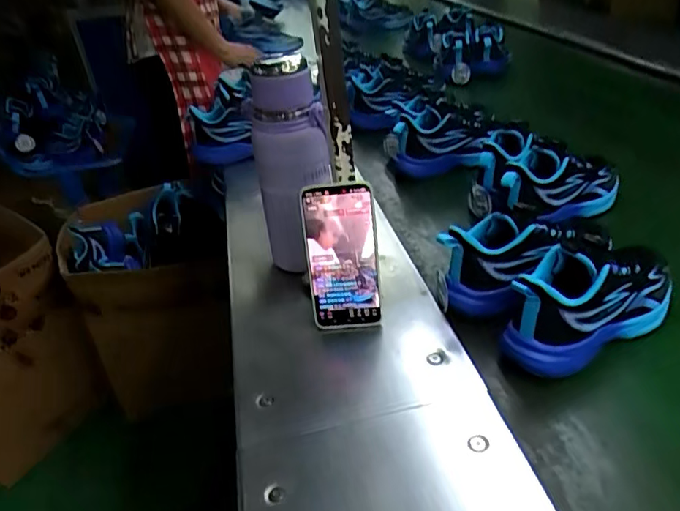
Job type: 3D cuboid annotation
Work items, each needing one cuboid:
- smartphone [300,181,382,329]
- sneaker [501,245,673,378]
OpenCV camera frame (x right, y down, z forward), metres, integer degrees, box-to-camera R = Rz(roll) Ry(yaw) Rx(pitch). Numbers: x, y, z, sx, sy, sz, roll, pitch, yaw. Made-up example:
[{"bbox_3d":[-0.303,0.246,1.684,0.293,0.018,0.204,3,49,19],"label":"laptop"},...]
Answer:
[{"bbox_3d":[0.002,0.003,0.593,0.077,0.161,0.013,-2,19,8],"label":"smartphone"},{"bbox_3d":[0.268,0.036,0.569,0.213,0.100,0.077,-23,34,-25],"label":"sneaker"}]

